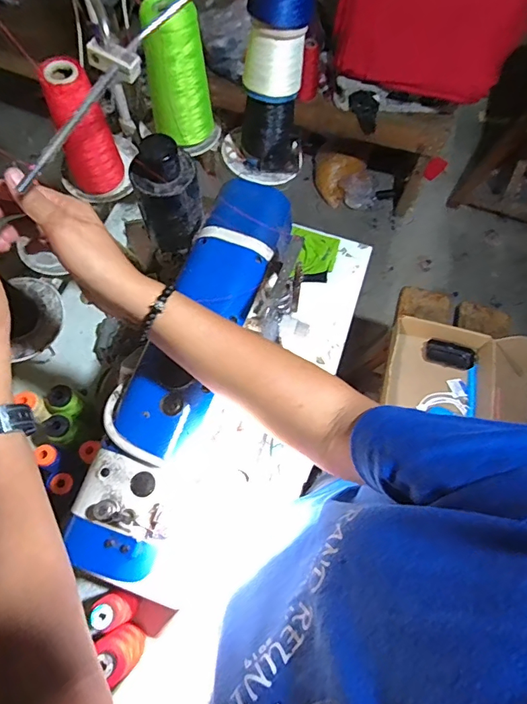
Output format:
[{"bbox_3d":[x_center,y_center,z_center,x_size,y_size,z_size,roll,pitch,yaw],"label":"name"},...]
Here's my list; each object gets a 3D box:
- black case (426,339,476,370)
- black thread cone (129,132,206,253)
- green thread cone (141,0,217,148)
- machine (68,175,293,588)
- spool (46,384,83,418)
[{"bbox_3d":[0.432,0.006,1.012,0.110,0.029,0.044,19,69,5],"label":"black case"},{"bbox_3d":[-0.108,-0.181,0.508,0.071,0.125,0.071,-18,70,-9],"label":"black thread cone"},{"bbox_3d":[-0.115,-0.376,0.602,0.081,0.169,0.070,-4,69,-4],"label":"green thread cone"},{"bbox_3d":[-0.068,0.054,0.618,0.144,0.333,0.443,22,69,7],"label":"machine"},{"bbox_3d":[-0.309,0.076,0.681,0.051,0.044,0.045,23,69,7],"label":"spool"}]

